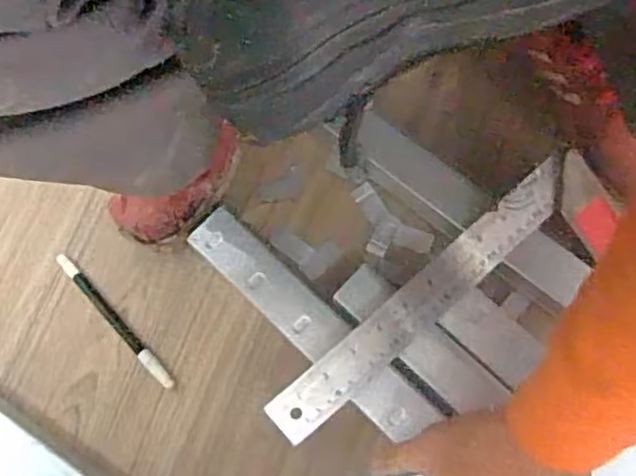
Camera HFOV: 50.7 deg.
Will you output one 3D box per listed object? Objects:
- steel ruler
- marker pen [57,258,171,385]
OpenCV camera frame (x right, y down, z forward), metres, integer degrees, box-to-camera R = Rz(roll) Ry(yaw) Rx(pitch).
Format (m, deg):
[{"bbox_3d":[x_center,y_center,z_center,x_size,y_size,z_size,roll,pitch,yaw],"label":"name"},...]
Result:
[{"bbox_3d":[0.080,0.043,0.497,0.282,0.008,0.036,-40,94,-9],"label":"steel ruler"},{"bbox_3d":[-0.166,0.066,0.545,0.011,0.013,0.146,-43,78,-10],"label":"marker pen"}]

